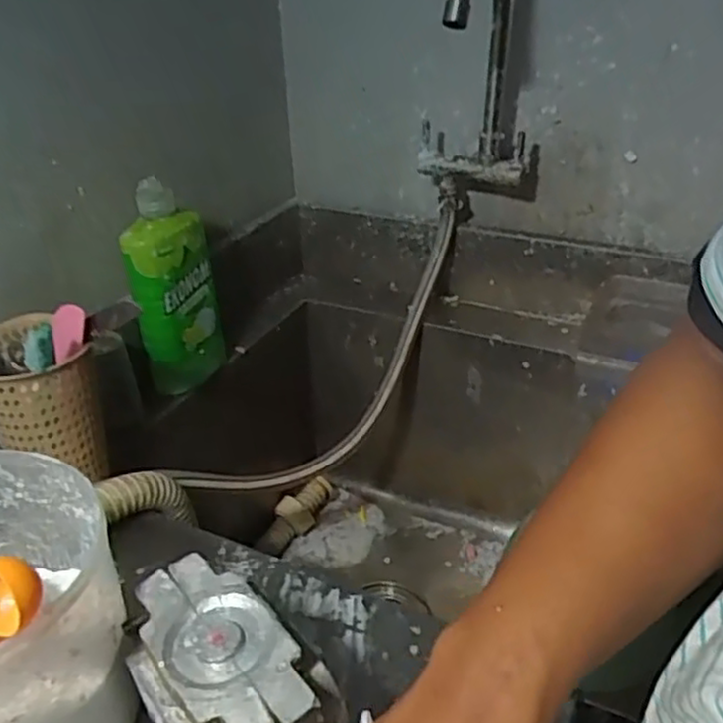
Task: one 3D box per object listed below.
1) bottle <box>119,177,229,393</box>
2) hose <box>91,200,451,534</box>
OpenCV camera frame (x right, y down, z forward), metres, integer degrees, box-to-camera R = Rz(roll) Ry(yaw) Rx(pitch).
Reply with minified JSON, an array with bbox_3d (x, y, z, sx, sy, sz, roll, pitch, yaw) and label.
[{"bbox_3d":[-0.196,-0.077,0.739,0.052,0.218,0.099,18,36,33],"label":"bottle"},{"bbox_3d":[-0.045,0.015,0.777,0.052,0.220,0.535,20,37,33],"label":"hose"}]

